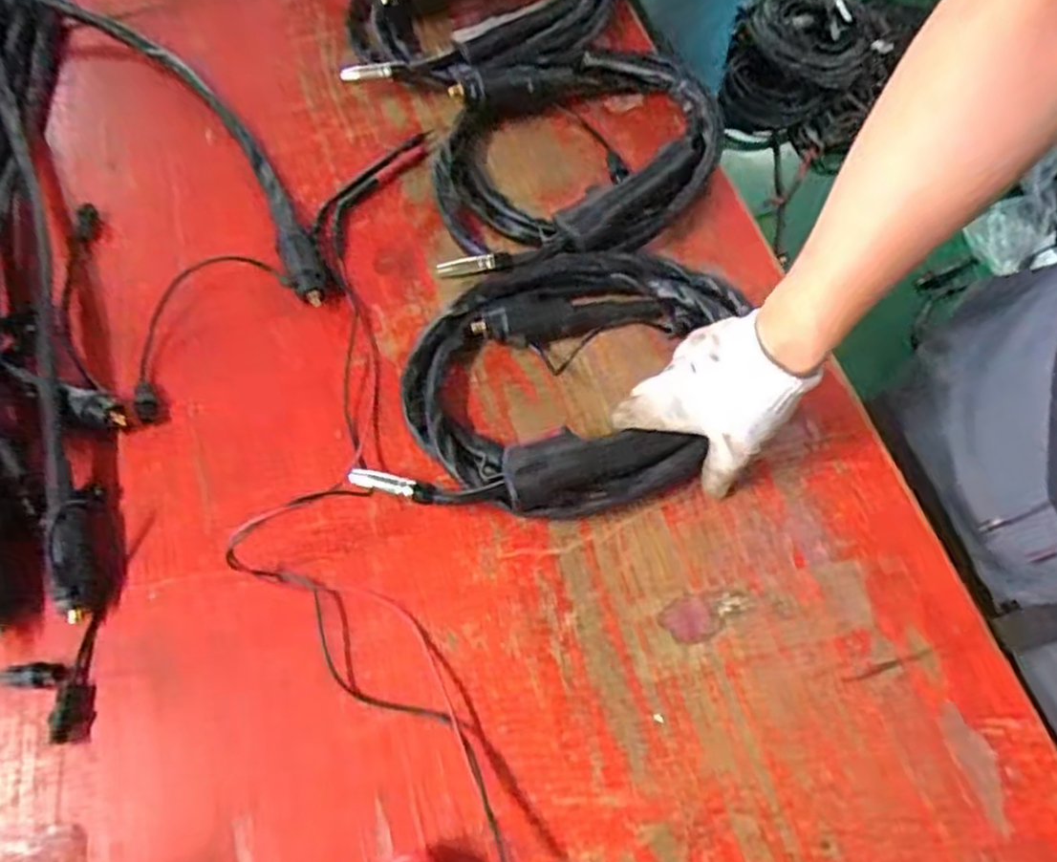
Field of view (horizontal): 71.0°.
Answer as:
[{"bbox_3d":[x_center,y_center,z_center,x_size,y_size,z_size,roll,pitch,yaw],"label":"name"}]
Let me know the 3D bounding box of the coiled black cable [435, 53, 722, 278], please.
[{"bbox_3d":[0.049,-0.274,0.732,0.276,0.044,0.270,-4,64,-1],"label":"coiled black cable"}]

